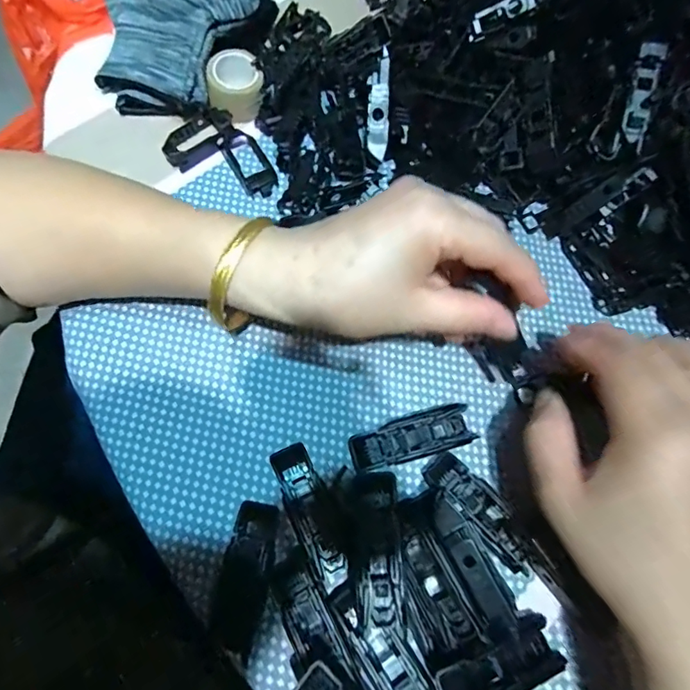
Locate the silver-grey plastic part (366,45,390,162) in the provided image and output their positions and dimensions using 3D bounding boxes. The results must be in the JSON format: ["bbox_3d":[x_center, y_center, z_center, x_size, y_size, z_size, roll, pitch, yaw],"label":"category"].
[{"bbox_3d":[0.021,-0.149,0.298,0.014,0.009,0.060,2,101,0],"label":"silver-grey plastic part"}]

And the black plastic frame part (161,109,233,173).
[{"bbox_3d":[-0.096,-0.136,0.312,0.049,0.016,0.024,-36,75,-14],"label":"black plastic frame part"}]

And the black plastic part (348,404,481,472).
[{"bbox_3d":[0.035,0.050,0.251,0.065,0.015,0.022,-15,71,-7],"label":"black plastic part"}]

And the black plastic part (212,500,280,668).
[{"bbox_3d":[-0.048,0.114,0.232,0.024,0.008,0.068,13,70,3],"label":"black plastic part"}]

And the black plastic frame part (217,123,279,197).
[{"bbox_3d":[-0.062,-0.120,0.307,0.025,0.013,0.048,-28,73,-11],"label":"black plastic frame part"}]

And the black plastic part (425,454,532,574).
[{"bbox_3d":[0.070,0.084,0.240,0.020,0.012,0.065,-39,76,-14],"label":"black plastic part"}]

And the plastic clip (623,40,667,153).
[{"bbox_3d":[0.172,-0.143,0.275,0.014,0.006,0.055,7,101,2],"label":"plastic clip"}]

